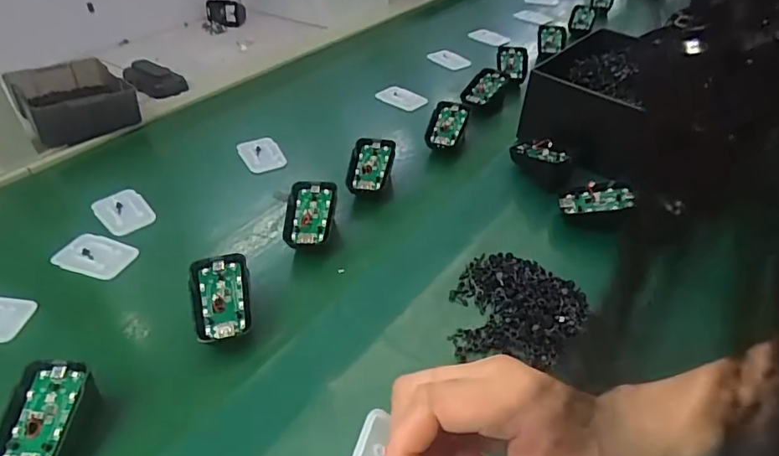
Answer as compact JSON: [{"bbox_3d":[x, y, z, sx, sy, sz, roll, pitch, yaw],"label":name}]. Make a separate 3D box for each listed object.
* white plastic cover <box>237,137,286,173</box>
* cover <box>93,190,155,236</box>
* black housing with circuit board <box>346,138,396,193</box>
[{"bbox_3d":[-0.149,-0.087,0.599,0.044,0.012,0.064,-23,45,-21],"label":"white plastic cover"},{"bbox_3d":[-0.266,-0.017,0.512,0.044,0.010,0.067,-34,51,-31],"label":"cover"},{"bbox_3d":[-0.020,-0.066,0.535,0.042,0.011,0.070,9,59,4],"label":"black housing with circuit board"}]

